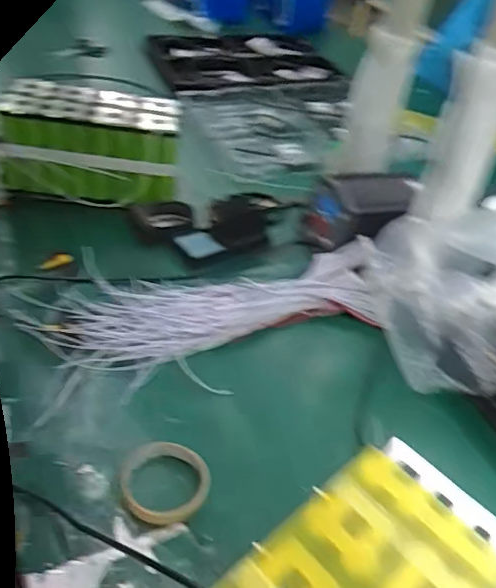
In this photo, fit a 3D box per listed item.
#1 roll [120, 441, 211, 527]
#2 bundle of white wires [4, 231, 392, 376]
[{"bbox_3d":[-0.085,0.192,0.601,0.088,0.013,0.090,5,41,-4],"label":"roll"},{"bbox_3d":[-0.031,0.021,0.793,0.482,0.036,0.154,-12,44,-18],"label":"bundle of white wires"}]

